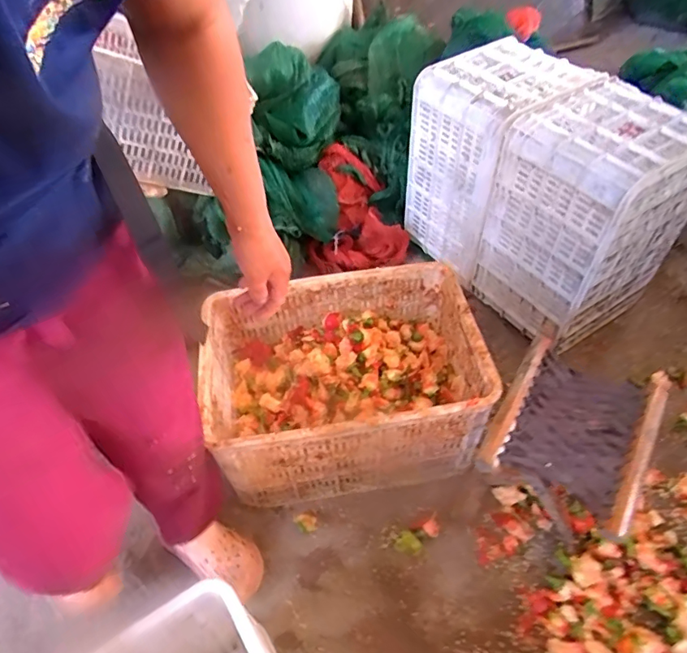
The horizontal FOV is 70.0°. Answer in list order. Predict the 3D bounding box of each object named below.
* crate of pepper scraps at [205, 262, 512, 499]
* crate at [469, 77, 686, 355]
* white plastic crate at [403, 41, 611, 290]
[{"bbox_3d":[0.005,0.125,1.059,0.526,0.296,0.367,-9,49,-3],"label":"crate of pepper scraps"},{"bbox_3d":[0.561,-0.240,1.167,0.337,0.502,0.344,-28,53,-15],"label":"crate"},{"bbox_3d":[0.385,-0.458,1.349,0.325,0.473,0.351,-30,54,-16],"label":"white plastic crate"}]

